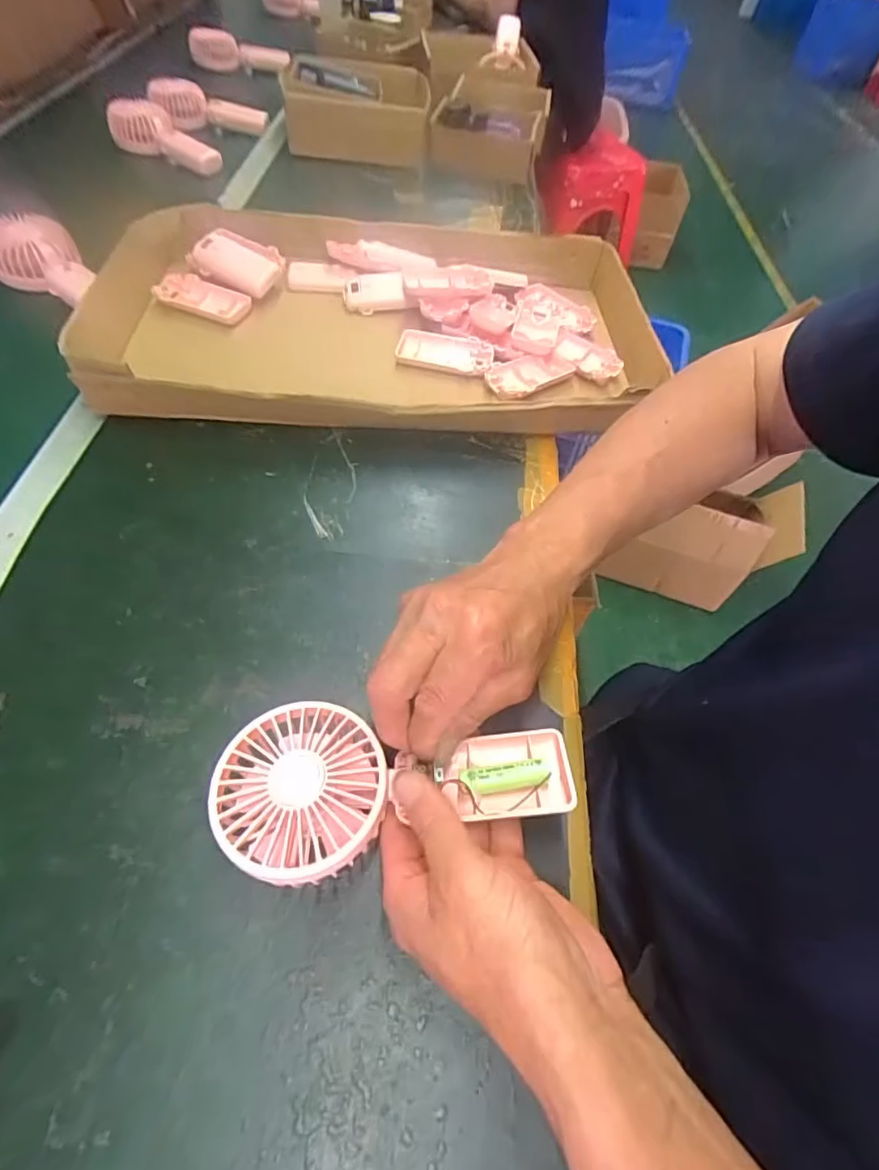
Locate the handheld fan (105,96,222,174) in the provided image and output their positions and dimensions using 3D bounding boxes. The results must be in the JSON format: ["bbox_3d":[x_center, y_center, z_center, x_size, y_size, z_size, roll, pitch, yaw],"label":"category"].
[{"bbox_3d":[-0.397,-0.636,0.779,0.085,0.054,0.161,-36,66,-24],"label":"handheld fan"}]

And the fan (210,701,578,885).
[{"bbox_3d":[-0.022,0.104,0.287,0.180,0.026,0.084,0,57,-10],"label":"fan"}]

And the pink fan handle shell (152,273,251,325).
[{"bbox_3d":[-0.242,-0.293,0.564,0.101,0.018,0.050,20,58,9],"label":"pink fan handle shell"}]

